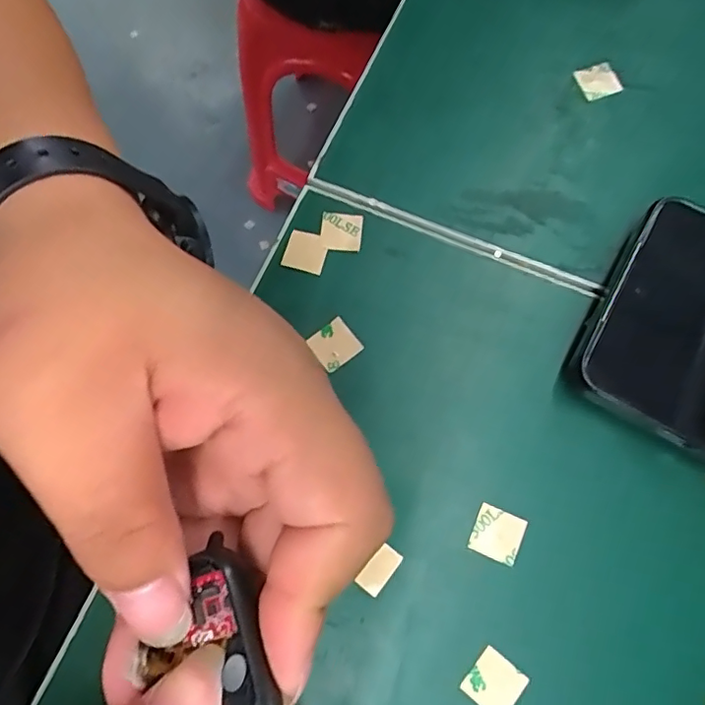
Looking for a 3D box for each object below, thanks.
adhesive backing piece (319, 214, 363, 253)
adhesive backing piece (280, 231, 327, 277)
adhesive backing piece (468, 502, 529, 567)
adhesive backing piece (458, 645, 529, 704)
[{"bbox_3d":[-0.004,-0.046,0.209,0.015,0.004,0.015,4,74,2],"label":"adhesive backing piece"},{"bbox_3d":[-0.018,-0.037,0.208,0.016,0.004,0.016,10,69,10],"label":"adhesive backing piece"},{"bbox_3d":[0.047,0.059,0.178,0.015,0.004,0.015,23,76,7],"label":"adhesive backing piece"},{"bbox_3d":[0.043,0.100,0.167,0.015,0.004,0.015,37,77,10],"label":"adhesive backing piece"}]

